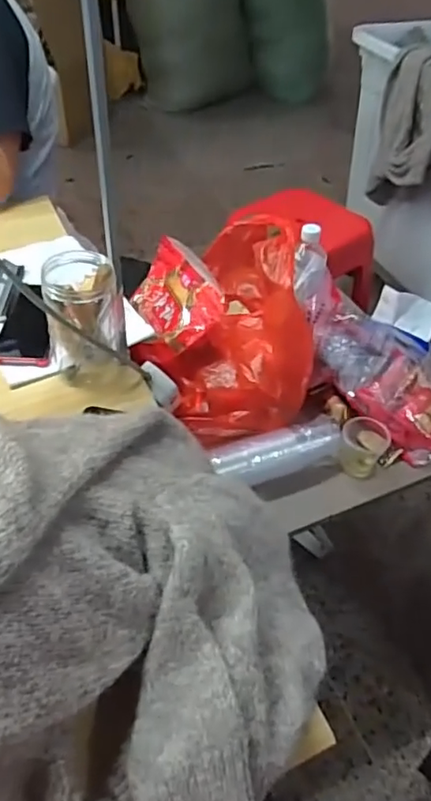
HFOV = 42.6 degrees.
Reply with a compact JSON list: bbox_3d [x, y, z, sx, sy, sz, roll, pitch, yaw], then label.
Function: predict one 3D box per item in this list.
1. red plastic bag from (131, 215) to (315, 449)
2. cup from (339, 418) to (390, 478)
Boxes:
[{"bbox_3d":[0.042,-0.107,0.827,0.225,0.210,0.279,24,50,20],"label":"red plastic bag"},{"bbox_3d":[0.227,0.067,0.835,0.077,0.066,0.076,11,47,8],"label":"cup"}]

